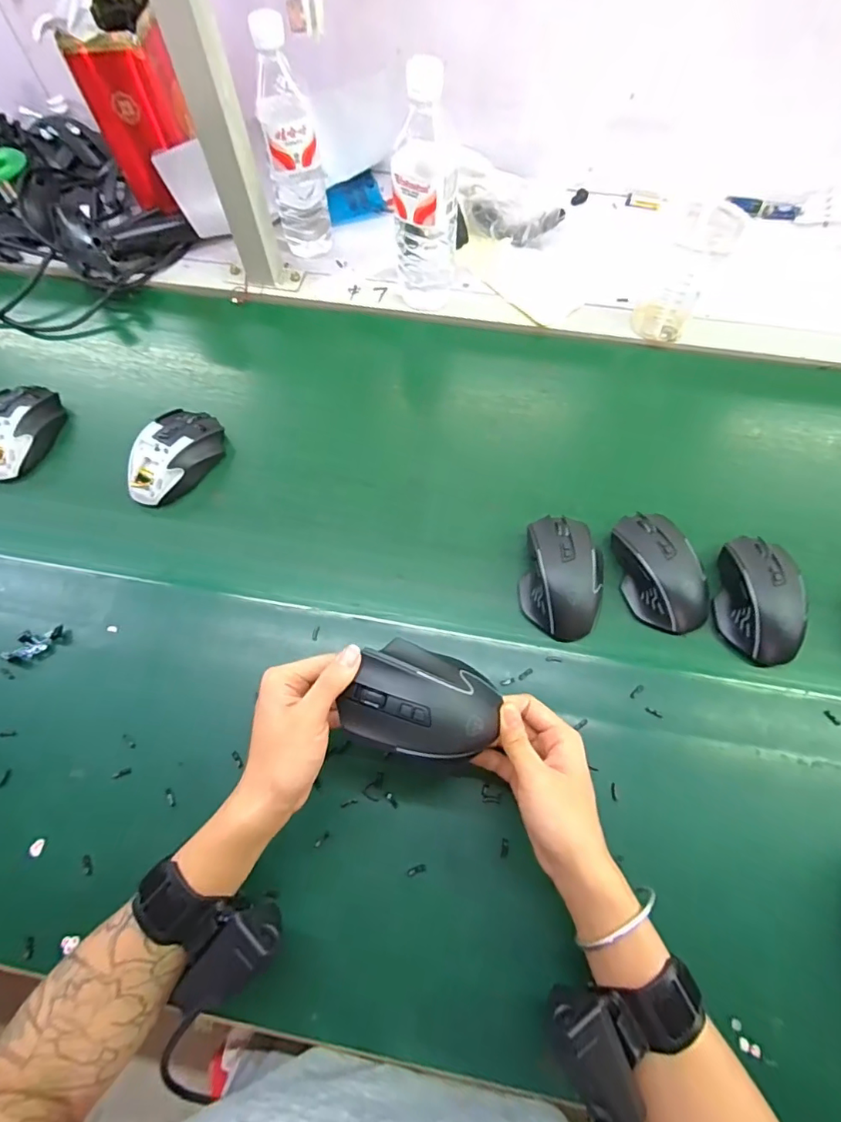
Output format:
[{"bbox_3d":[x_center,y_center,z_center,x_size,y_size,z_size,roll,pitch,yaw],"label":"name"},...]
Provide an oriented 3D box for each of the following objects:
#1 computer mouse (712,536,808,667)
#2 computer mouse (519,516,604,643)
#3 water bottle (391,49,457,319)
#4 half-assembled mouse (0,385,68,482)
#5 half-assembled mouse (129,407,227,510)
[{"bbox_3d":[0.310,0.030,0.460,0.066,0.033,0.115,13,66,7],"label":"computer mouse"},{"bbox_3d":[0.131,0.011,0.473,0.070,0.033,0.114,9,66,5],"label":"computer mouse"},{"bbox_3d":[0.006,-0.383,0.556,0.071,0.225,0.062,-3,65,-1],"label":"water bottle"},{"bbox_3d":[-0.437,-0.144,0.559,0.071,0.047,0.116,10,66,5],"label":"half-assembled mouse"},{"bbox_3d":[-0.258,-0.108,0.544,0.068,0.051,0.118,24,68,11],"label":"half-assembled mouse"}]

